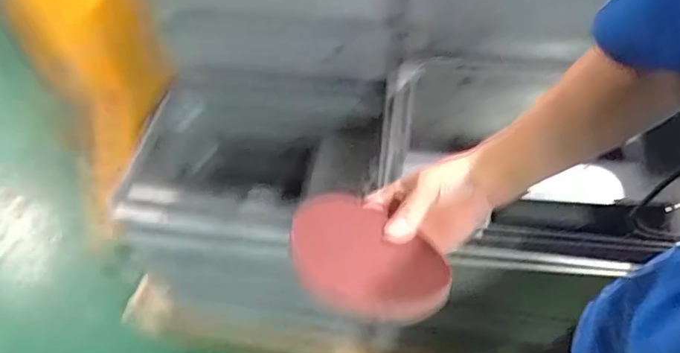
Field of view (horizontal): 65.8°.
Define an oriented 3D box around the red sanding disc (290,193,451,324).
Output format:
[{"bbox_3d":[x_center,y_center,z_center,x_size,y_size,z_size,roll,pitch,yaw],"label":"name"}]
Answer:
[{"bbox_3d":[0.018,0.053,0.382,0.108,0.012,0.125,3,31,-16],"label":"red sanding disc"}]

